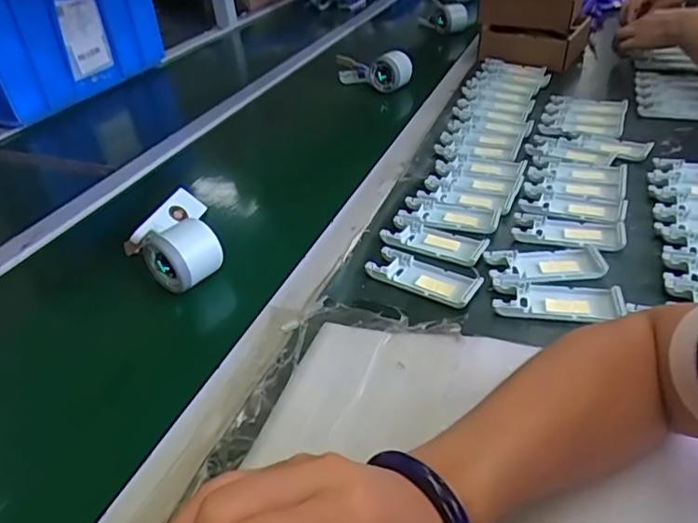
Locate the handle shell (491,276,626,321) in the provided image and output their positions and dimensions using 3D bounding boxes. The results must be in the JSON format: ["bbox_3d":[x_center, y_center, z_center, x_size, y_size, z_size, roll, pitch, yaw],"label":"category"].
[{"bbox_3d":[0.178,0.031,0.473,0.103,0.012,0.044,3,36,13],"label":"handle shell"}]

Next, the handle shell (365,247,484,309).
[{"bbox_3d":[0.069,0.011,0.511,0.102,0.009,0.044,19,42,31],"label":"handle shell"}]

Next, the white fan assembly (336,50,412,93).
[{"bbox_3d":[0.039,-0.326,0.939,0.155,0.056,0.040,23,44,35],"label":"white fan assembly"}]

